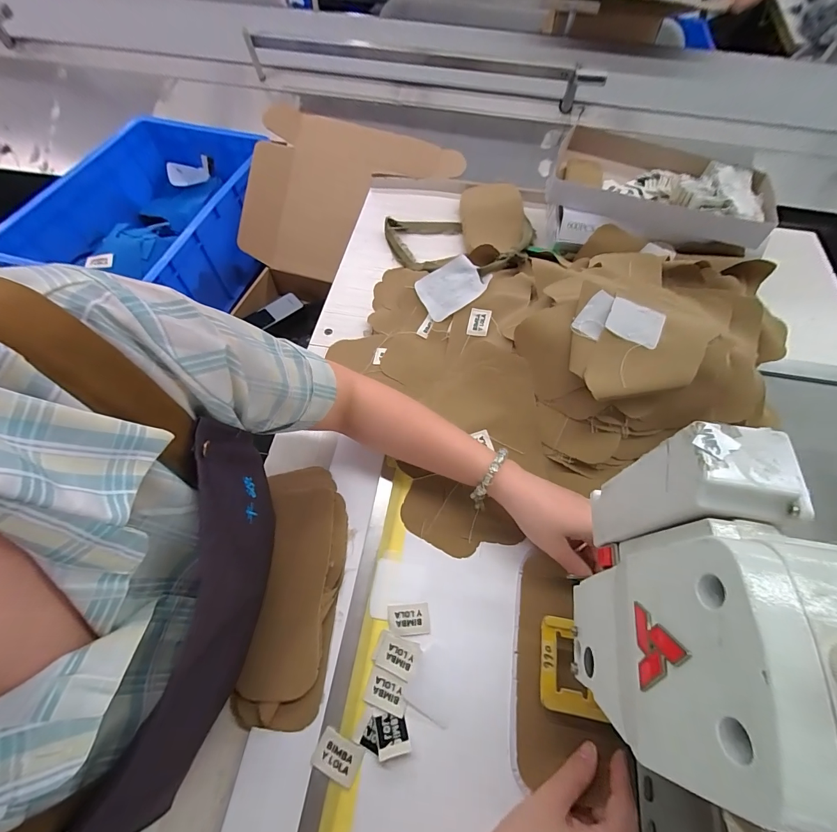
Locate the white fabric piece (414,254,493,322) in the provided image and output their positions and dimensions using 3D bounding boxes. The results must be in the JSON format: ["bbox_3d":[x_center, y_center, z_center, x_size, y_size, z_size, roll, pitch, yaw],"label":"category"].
[{"bbox_3d":[0.048,-0.183,0.524,0.096,0.019,0.073,-30,75,1],"label":"white fabric piece"}]

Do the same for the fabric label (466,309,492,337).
[{"bbox_3d":[0.082,-0.126,0.501,0.027,0.005,0.038,13,83,10],"label":"fabric label"}]

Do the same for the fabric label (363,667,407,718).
[{"bbox_3d":[-0.028,0.247,0.330,0.038,0.004,0.027,18,65,8],"label":"fabric label"}]

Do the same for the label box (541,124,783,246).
[{"bbox_3d":[0.376,-0.363,0.591,0.316,0.062,0.192,19,65,9],"label":"label box"}]

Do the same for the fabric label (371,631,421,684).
[{"bbox_3d":[-0.021,0.222,0.343,0.039,0.004,0.030,21,65,9],"label":"fabric label"}]

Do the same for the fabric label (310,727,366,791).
[{"bbox_3d":[-0.068,0.289,0.311,0.039,0.004,0.029,23,64,11],"label":"fabric label"}]

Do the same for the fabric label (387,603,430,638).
[{"bbox_3d":[-0.009,0.197,0.357,0.040,0.004,0.027,-4,64,-3],"label":"fabric label"}]

